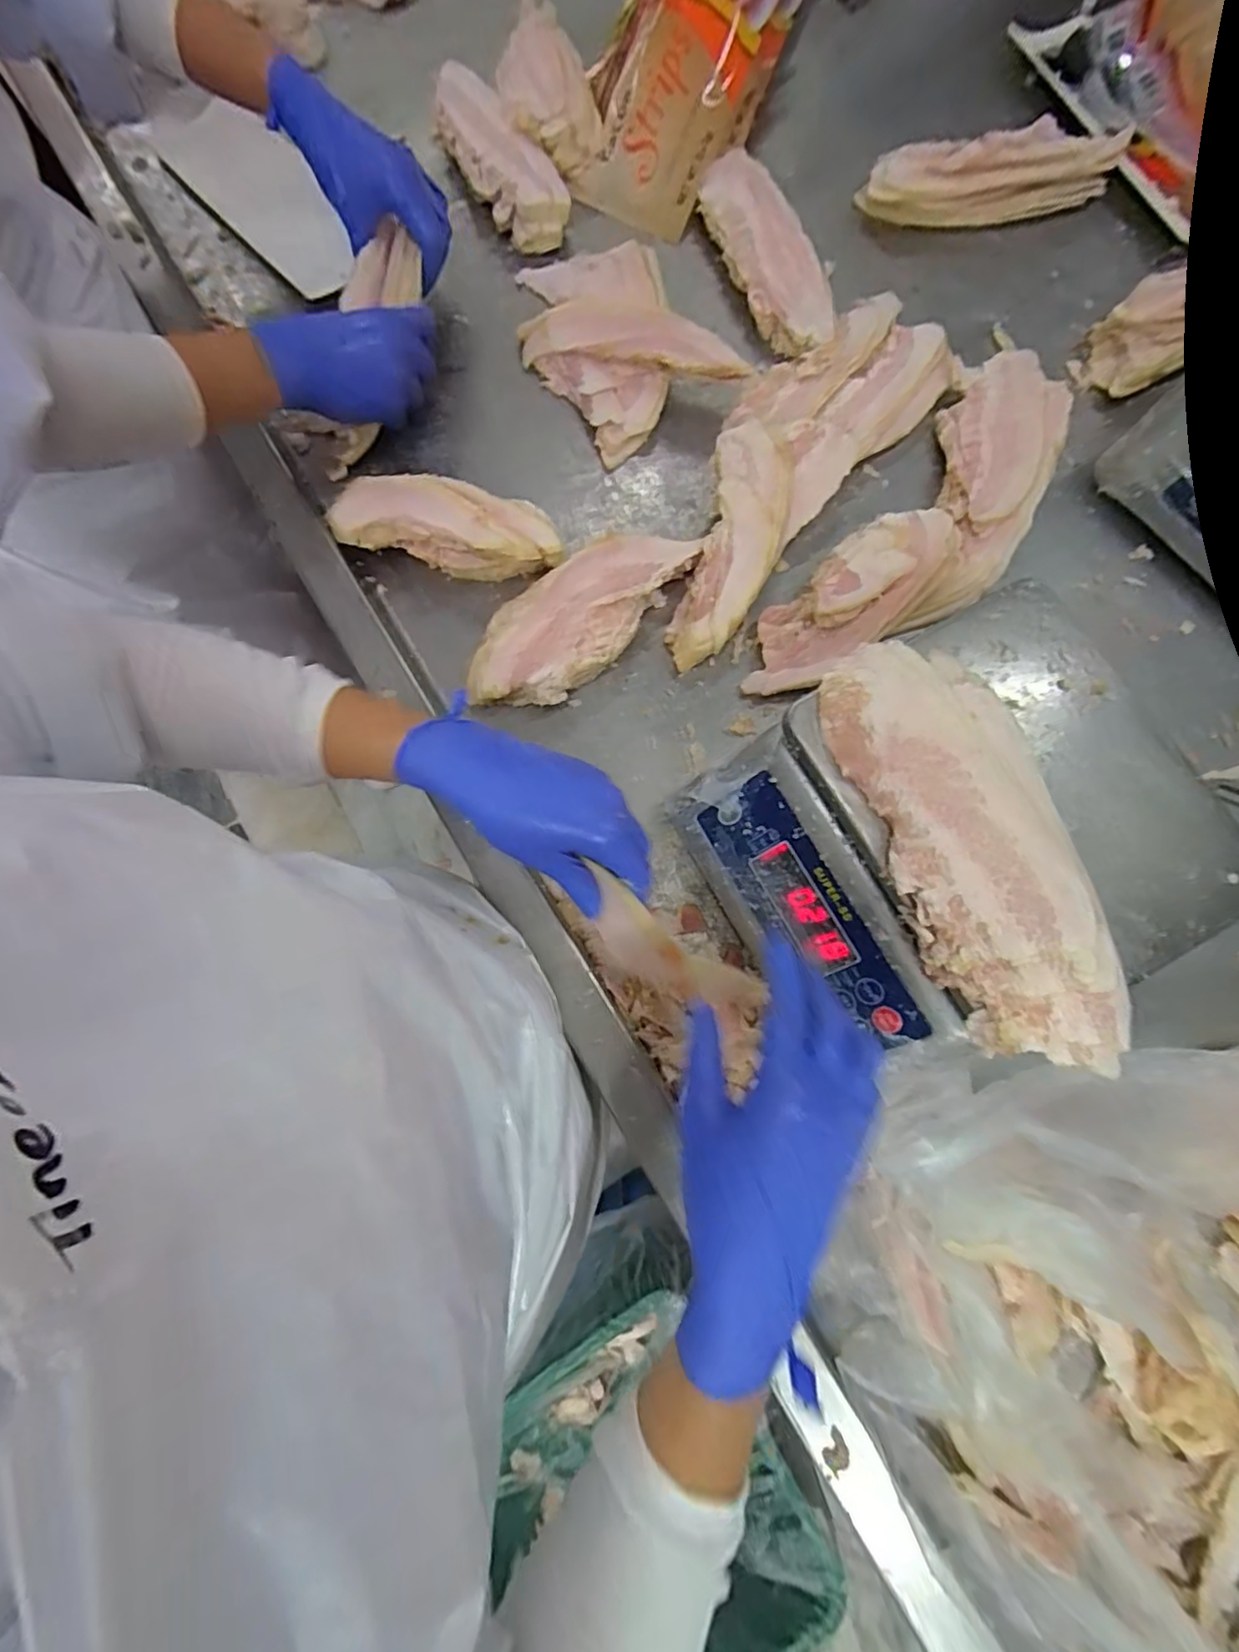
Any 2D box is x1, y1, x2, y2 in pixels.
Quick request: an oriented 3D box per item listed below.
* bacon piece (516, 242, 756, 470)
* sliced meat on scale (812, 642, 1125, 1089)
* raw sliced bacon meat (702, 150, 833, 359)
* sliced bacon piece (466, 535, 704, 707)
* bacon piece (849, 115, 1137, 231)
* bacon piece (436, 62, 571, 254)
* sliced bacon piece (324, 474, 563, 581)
[{"bbox_3d":[-0.008,-0.437,0.537,0.139,0.041,0.215,-29,78,-6],"label":"bacon piece"},{"bbox_3d":[0.190,0.007,0.326,0.090,0.028,0.236,-19,77,-4],"label":"sliced meat on scale"},{"bbox_3d":[0.130,-0.527,0.559,0.066,0.032,0.238,-17,77,-4],"label":"raw sliced bacon meat"},{"bbox_3d":[-0.029,-0.161,0.476,0.208,0.037,0.085,-41,80,-9],"label":"sliced bacon piece"},{"bbox_3d":[0.346,-0.605,0.570,0.229,0.036,0.079,-6,77,-1],"label":"bacon piece"},{"bbox_3d":[-0.116,-0.628,0.576,0.070,0.044,0.197,-32,78,-7],"label":"bacon piece"},{"bbox_3d":[-0.135,-0.236,0.491,0.173,0.052,0.055,9,77,2],"label":"sliced bacon piece"}]

